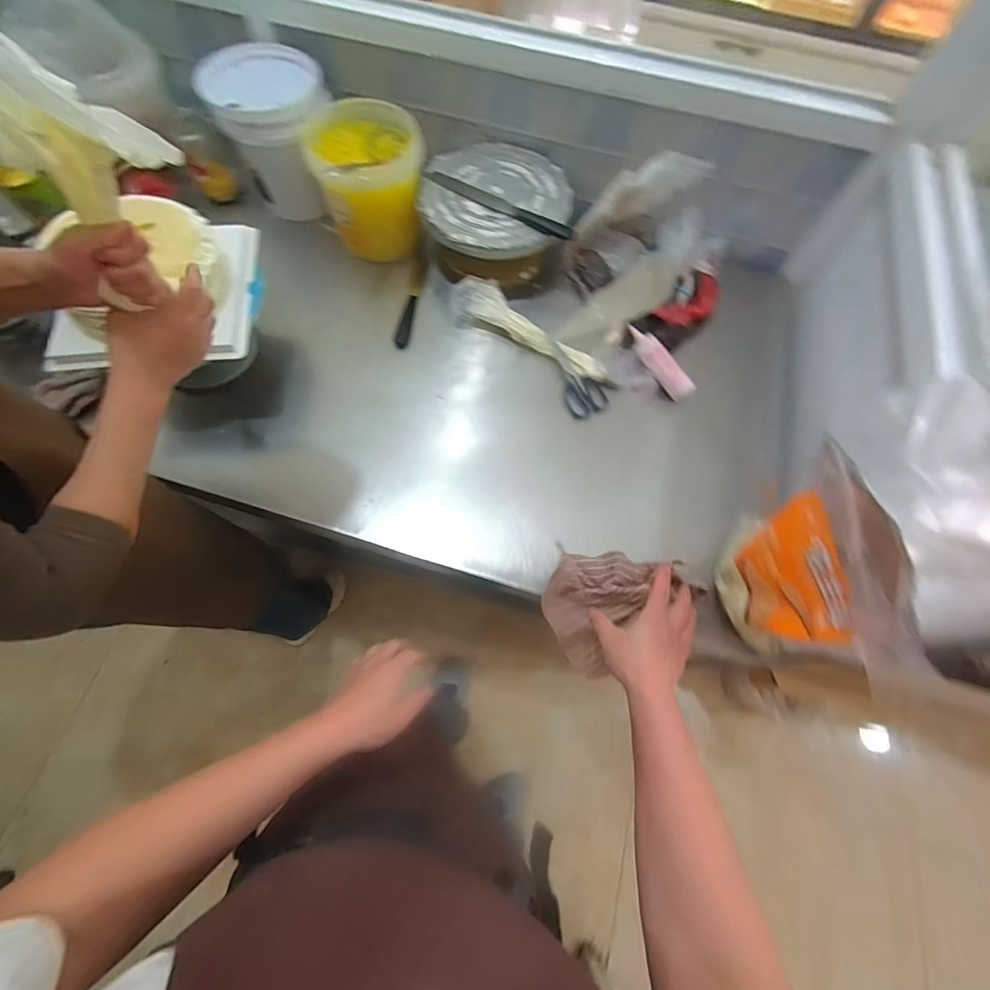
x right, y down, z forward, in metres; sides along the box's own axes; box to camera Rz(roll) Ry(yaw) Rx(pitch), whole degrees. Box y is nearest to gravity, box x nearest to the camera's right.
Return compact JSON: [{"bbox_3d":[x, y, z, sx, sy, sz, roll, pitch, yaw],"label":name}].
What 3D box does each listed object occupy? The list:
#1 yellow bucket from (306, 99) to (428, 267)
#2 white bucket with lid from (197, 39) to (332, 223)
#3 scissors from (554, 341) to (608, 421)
[{"bbox_3d":[-0.234,-0.600,0.887,0.179,0.196,0.192,1,68,-2],"label":"yellow bucket"},{"bbox_3d":[-0.424,-0.707,0.909,0.203,0.223,0.206,1,68,-2],"label":"white bucket with lid"},{"bbox_3d":[0.146,-0.216,0.837,0.072,0.010,0.155,-24,71,-11],"label":"scissors"}]

